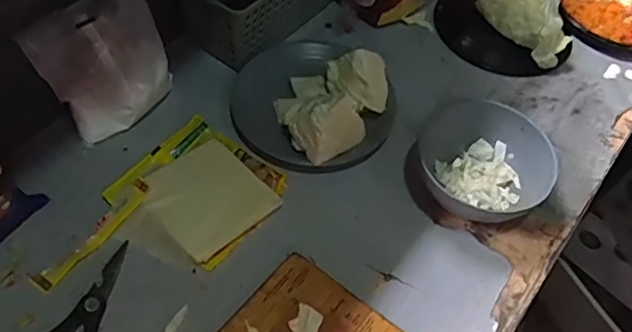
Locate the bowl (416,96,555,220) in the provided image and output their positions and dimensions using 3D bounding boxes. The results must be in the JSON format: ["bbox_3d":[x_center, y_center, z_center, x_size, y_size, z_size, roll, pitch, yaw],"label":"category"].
[{"bbox_3d":[0.204,0.008,0.709,0.159,0.084,0.164,3,54,-3],"label":"bowl"}]

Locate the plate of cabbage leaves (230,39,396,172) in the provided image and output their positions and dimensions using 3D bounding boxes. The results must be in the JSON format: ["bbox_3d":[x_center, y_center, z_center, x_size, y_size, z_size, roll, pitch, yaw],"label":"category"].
[{"bbox_3d":[-0.010,-0.110,0.764,0.199,0.092,0.221,-19,58,-18],"label":"plate of cabbage leaves"}]

